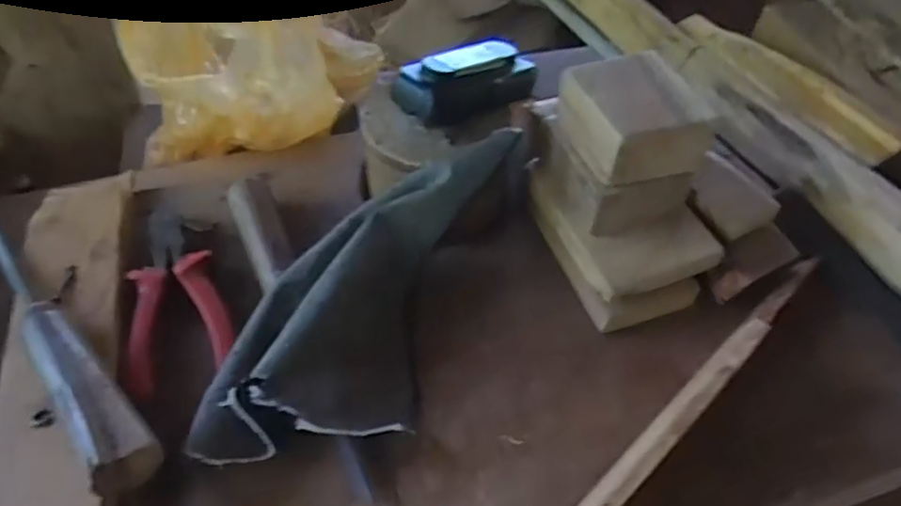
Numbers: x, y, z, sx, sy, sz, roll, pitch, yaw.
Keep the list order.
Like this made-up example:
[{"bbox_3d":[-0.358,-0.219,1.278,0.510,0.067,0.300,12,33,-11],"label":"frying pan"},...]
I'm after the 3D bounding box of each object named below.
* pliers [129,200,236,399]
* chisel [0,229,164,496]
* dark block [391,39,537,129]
[{"bbox_3d":[-0.179,0.021,0.403,0.057,0.015,0.145,-18,55,-17],"label":"pliers"},{"bbox_3d":[-0.217,0.039,0.351,0.030,0.033,0.221,-31,59,-25],"label":"chisel"},{"bbox_3d":[0.011,-0.115,0.417,0.104,0.034,0.040,-26,57,-22],"label":"dark block"}]

